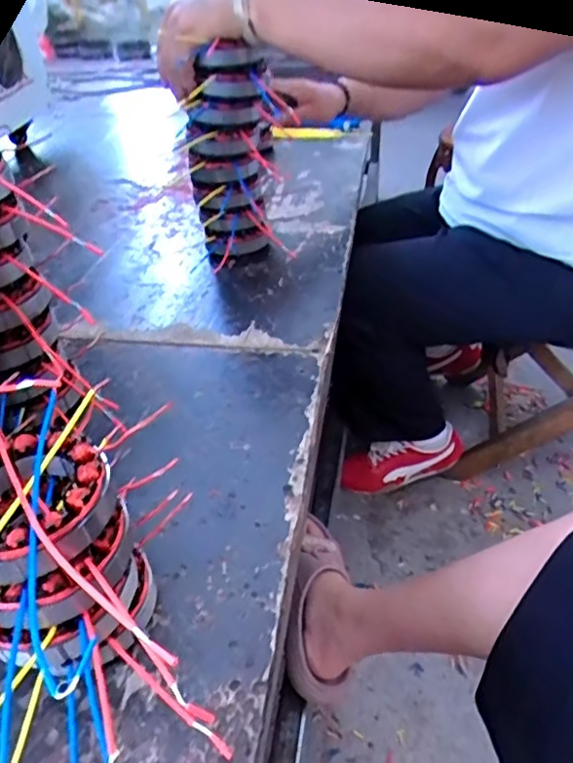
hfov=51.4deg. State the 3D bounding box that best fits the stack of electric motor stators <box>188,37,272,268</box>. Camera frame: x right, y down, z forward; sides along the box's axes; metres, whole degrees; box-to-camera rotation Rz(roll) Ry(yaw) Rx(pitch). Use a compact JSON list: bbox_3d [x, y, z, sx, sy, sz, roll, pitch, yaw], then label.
[{"bbox_3d":[-0.067,-0.263,0.717,0.092,0.248,0.072,-8,38,-7],"label":"stack of electric motor stators"}]

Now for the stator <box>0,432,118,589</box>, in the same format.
[{"bbox_3d":[-0.136,0.068,0.312,0.089,0.036,0.084,-2,38,1],"label":"stator"}]

